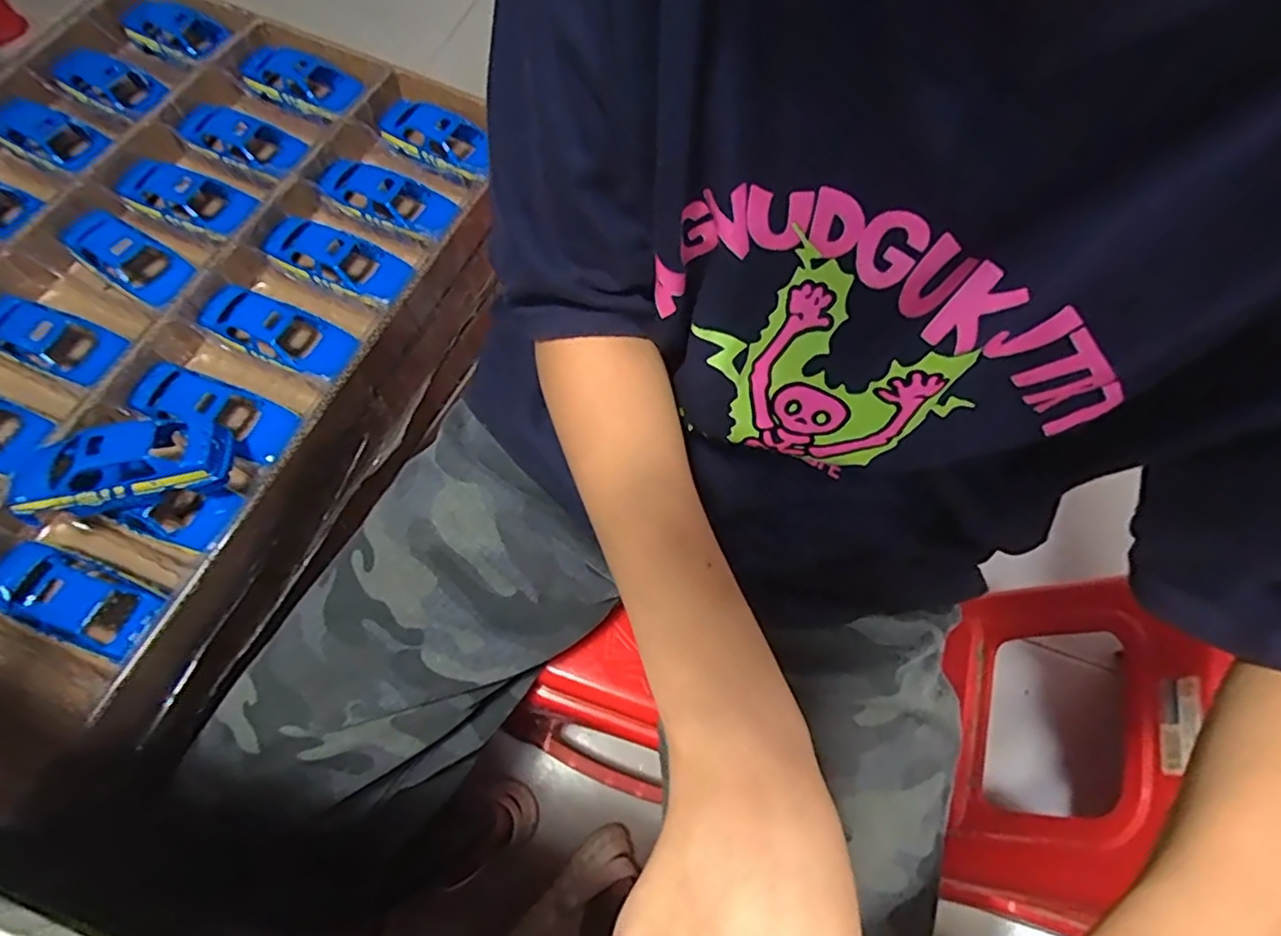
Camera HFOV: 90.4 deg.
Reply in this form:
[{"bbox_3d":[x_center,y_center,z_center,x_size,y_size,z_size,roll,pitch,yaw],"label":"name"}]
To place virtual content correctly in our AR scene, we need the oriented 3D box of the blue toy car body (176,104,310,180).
[{"bbox_3d":[-0.357,-0.295,0.586,0.127,0.037,0.052,21,67,6],"label":"blue toy car body"}]

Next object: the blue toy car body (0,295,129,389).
[{"bbox_3d":[-0.453,-0.100,0.489,0.113,0.028,0.046,21,67,6],"label":"blue toy car body"}]

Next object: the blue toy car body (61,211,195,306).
[{"bbox_3d":[-0.412,-0.169,0.523,0.128,0.035,0.048,31,69,10],"label":"blue toy car body"}]

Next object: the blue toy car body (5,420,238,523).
[{"bbox_3d":[-0.352,-0.002,0.430,0.136,0.046,0.058,-12,68,-8],"label":"blue toy car body"}]

